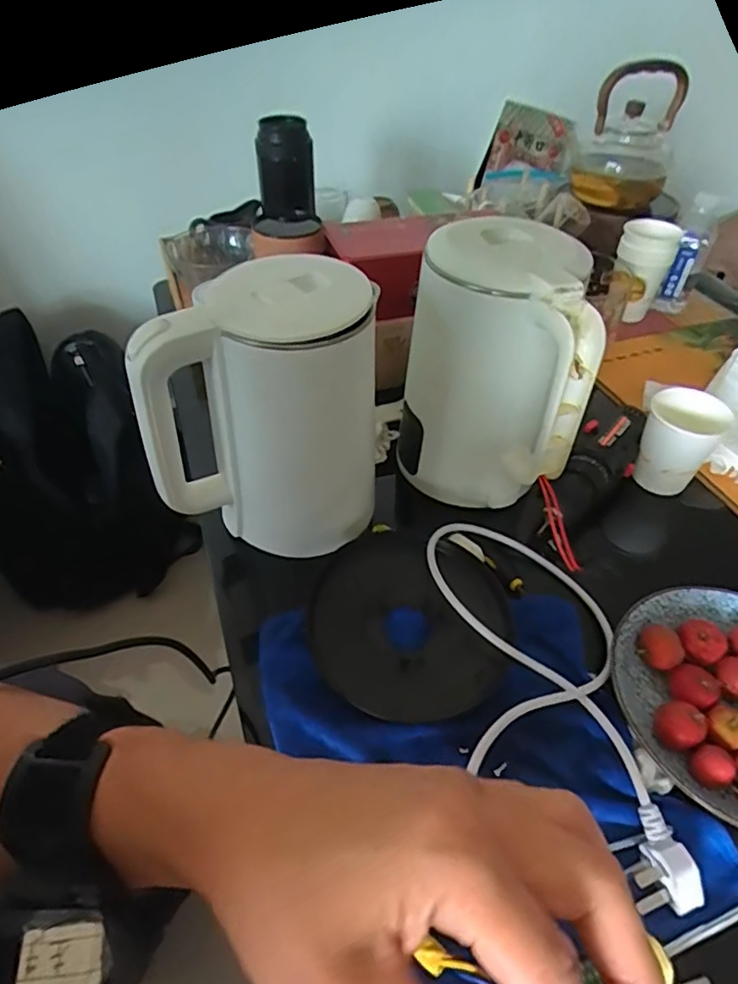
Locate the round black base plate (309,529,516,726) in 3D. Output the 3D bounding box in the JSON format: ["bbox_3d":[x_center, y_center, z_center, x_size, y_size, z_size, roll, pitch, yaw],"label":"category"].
[{"bbox_3d":[0.034,0.101,0.464,0.154,0.018,0.158,1,45,-1],"label":"round black base plate"}]

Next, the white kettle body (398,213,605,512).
[{"bbox_3d":[0.105,-0.100,0.528,0.140,0.226,0.153,6,46,4],"label":"white kettle body"}]

